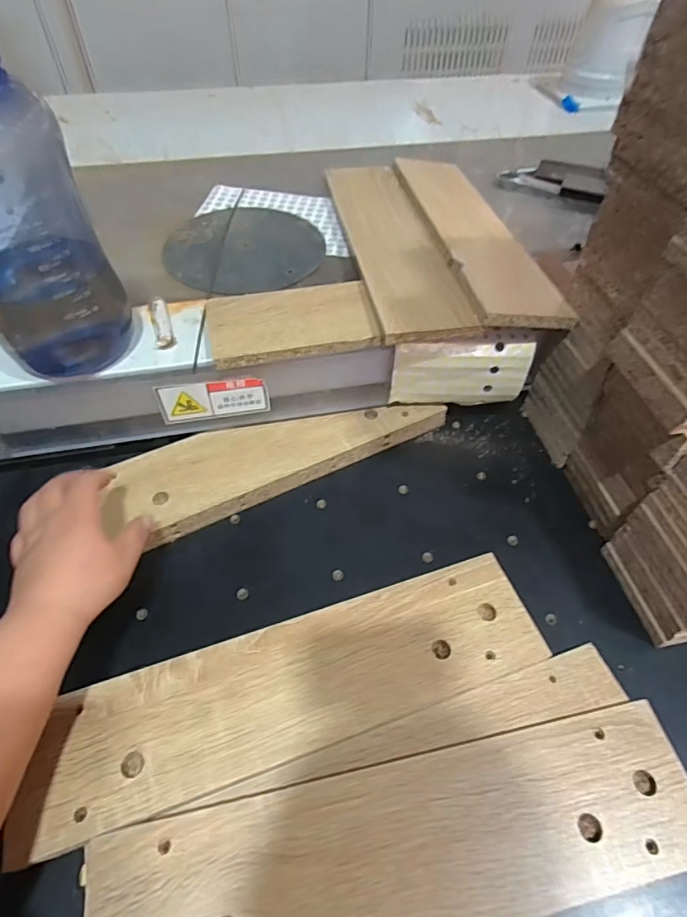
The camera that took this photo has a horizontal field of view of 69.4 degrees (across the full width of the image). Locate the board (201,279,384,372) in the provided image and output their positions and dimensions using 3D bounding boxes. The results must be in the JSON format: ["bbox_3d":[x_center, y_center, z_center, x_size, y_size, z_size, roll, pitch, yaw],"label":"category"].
[{"bbox_3d":[-0.048,-0.130,0.467,0.151,0.016,0.091,-9,53,-9],"label":"board"}]

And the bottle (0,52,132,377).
[{"bbox_3d":[-0.245,-0.190,0.355,0.100,0.261,0.109,-28,58,-21],"label":"bottle"}]

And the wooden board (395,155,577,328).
[{"bbox_3d":[0.135,-0.253,0.544,0.093,0.012,0.353,-3,51,-12],"label":"wooden board"}]

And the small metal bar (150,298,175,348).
[{"bbox_3d":[-0.172,-0.129,0.468,0.017,0.010,0.069,-16,54,-13],"label":"small metal bar"}]

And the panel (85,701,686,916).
[{"bbox_3d":[0.041,0.234,0.297,0.370,0.008,0.090,-9,53,-8],"label":"panel"}]

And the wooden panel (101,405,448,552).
[{"bbox_3d":[-0.056,-0.001,0.498,0.332,0.028,0.090,-16,54,-15],"label":"wooden panel"}]

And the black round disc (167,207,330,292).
[{"bbox_3d":[-0.112,-0.241,0.567,0.173,0.006,0.175,1,52,-1],"label":"black round disc"}]

